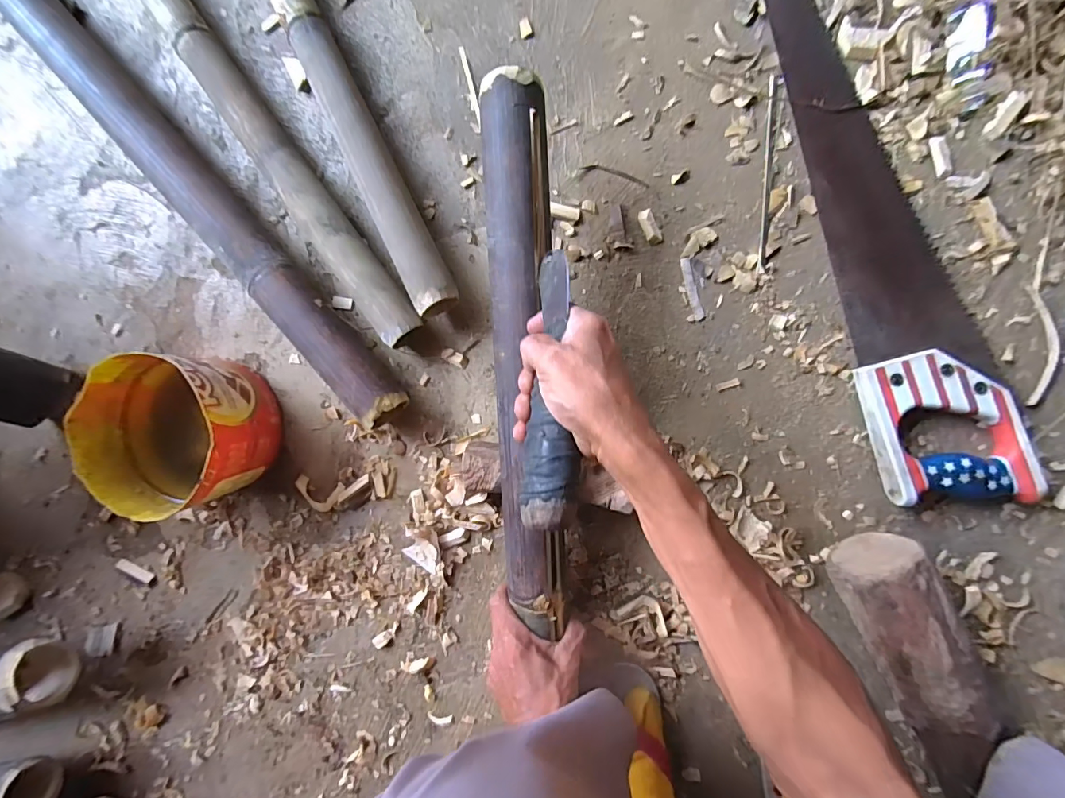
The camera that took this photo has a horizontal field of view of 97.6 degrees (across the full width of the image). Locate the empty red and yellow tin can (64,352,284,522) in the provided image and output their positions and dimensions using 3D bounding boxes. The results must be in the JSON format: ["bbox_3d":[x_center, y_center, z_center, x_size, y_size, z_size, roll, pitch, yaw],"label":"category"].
[{"bbox_3d":[-0.358,0.035,0.478,0.152,0.100,0.152,0,93,8],"label":"empty red and yellow tin can"}]

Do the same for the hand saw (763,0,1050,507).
[{"bbox_3d":[0.313,-0.156,0.409,0.114,0.033,0.504,-15,90,9],"label":"hand saw"}]

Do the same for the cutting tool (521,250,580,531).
[{"bbox_3d":[0.014,-0.016,0.318,0.035,0.027,0.200,-1,69,8],"label":"cutting tool"}]

